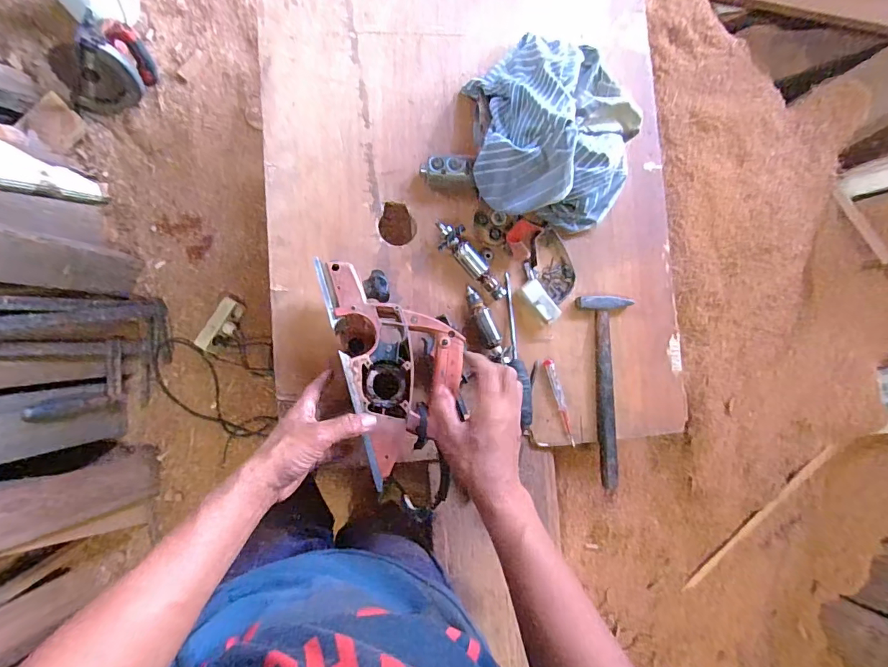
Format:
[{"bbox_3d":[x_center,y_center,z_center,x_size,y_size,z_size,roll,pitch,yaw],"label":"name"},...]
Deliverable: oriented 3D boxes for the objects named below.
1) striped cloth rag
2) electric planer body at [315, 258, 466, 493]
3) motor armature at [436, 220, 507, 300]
[{"bbox_3d":[0.167,-0.289,0.653,0.250,0.123,0.237,1,86,-6],"label":"striped cloth rag"},{"bbox_3d":[-0.056,0.019,0.579,0.147,0.095,0.245,-19,89,-7],"label":"electric planer body"},{"bbox_3d":[0.040,-0.107,0.667,0.040,0.033,0.142,-44,105,-7],"label":"motor armature"}]

